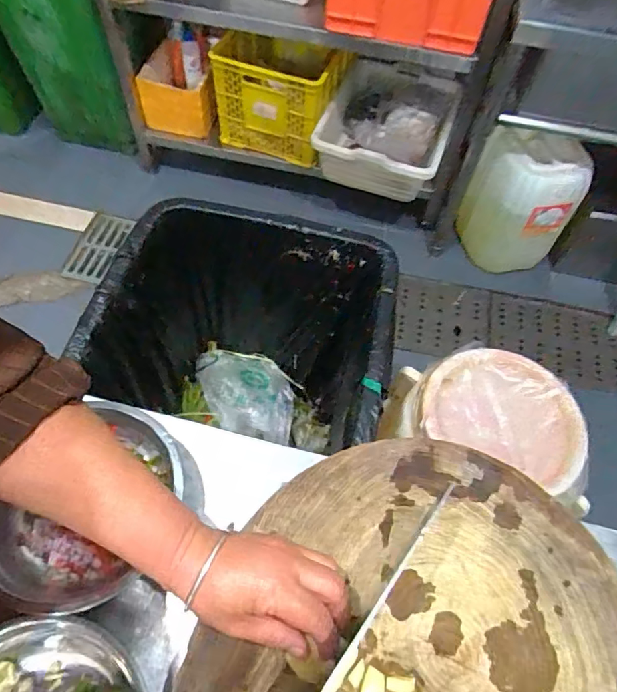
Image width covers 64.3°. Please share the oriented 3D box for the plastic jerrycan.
[{"bbox_3d":[0.671,-0.455,1.588,0.317,0.433,0.255,25,61,12],"label":"plastic jerrycan"}]

